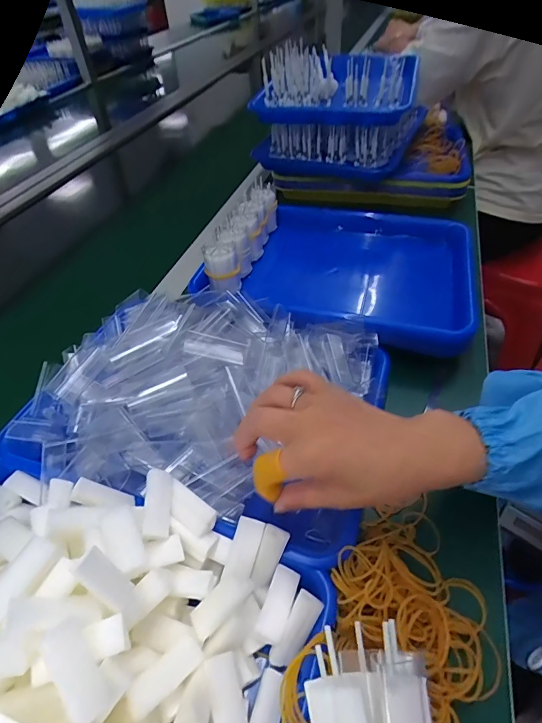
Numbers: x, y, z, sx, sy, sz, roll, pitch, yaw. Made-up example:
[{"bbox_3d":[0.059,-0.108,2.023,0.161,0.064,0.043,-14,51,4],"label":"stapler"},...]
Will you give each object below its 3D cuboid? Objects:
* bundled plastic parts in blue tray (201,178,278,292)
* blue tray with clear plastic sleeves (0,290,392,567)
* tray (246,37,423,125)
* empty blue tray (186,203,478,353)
[{"bbox_3d":[-0.034,-0.170,0.556,0.040,0.057,0.195,10,48,14],"label":"bundled plastic parts in blue tray"},{"bbox_3d":[-0.060,0.024,0.397,0.311,0.088,0.227,12,48,15],"label":"blue tray with clear plastic sleeves"},{"bbox_3d":[0.111,-0.439,0.652,0.239,0.088,0.150,15,49,18],"label":"tray"},{"bbox_3d":[0.094,-0.110,0.555,0.314,0.075,0.265,11,48,15],"label":"empty blue tray"}]

